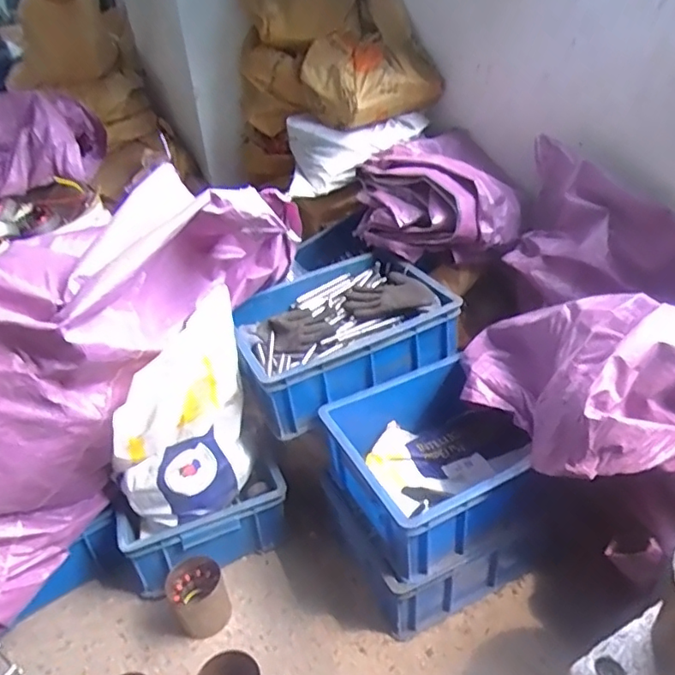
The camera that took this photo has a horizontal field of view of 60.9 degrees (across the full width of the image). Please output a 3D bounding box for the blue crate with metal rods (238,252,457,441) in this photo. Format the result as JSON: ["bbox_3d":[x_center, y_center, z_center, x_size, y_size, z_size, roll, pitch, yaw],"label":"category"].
[{"bbox_3d":[-0.009,-0.017,1.143,0.391,0.142,0.305,-18,36,-18],"label":"blue crate with metal rods"}]

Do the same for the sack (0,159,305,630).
[{"bbox_3d":[-0.403,0.004,0.966,0.306,0.371,0.796,25,69,37],"label":"sack"}]

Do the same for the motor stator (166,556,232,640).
[{"bbox_3d":[-0.237,0.450,0.994,0.093,0.089,0.104,-25,39,-28],"label":"motor stator"}]

